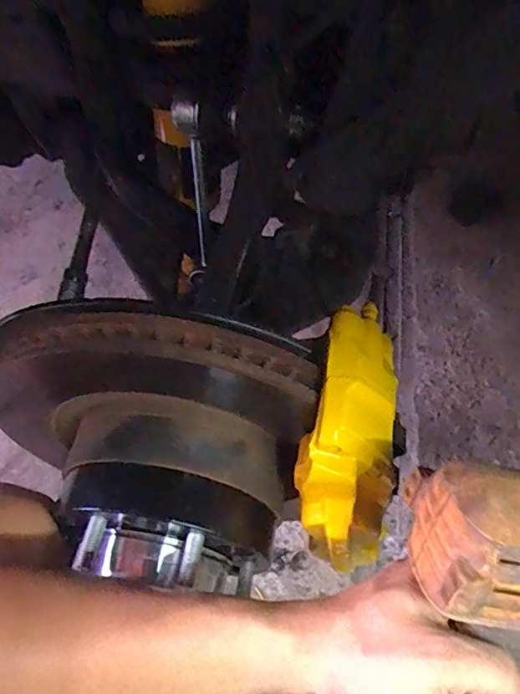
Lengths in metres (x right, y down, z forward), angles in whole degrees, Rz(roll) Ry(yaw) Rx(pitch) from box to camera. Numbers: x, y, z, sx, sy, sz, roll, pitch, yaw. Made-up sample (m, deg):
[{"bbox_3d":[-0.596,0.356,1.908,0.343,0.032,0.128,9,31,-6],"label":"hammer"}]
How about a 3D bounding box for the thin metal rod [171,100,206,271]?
[{"bbox_3d":[-0.048,-0.113,0.369,0.016,0.128,0.020,-8,58,-7],"label":"thin metal rod"}]

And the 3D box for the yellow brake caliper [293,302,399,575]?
[{"bbox_3d":[0.064,0.060,0.356,0.063,0.110,0.157,13,58,6],"label":"yellow brake caliper"}]

